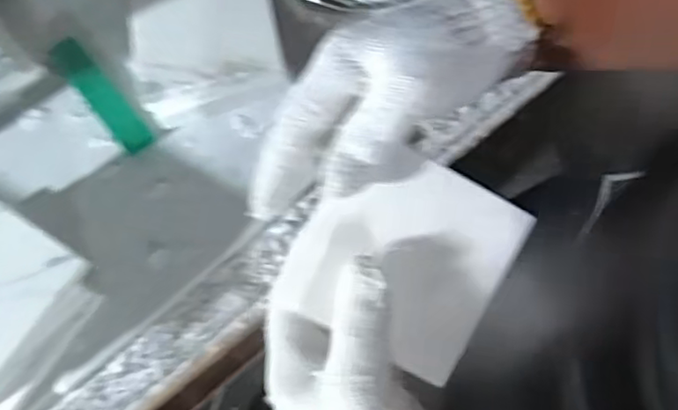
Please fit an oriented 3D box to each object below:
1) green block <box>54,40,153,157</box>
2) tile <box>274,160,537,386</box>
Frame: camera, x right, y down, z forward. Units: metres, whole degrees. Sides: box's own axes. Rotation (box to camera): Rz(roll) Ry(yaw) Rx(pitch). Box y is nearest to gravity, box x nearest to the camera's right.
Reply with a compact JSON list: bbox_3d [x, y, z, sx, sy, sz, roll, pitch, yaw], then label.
[{"bbox_3d":[-0.180,-0.083,0.489,0.021,0.010,0.111,-39,73,-13],"label":"green block"},{"bbox_3d":[0.034,0.026,0.332,0.098,0.004,0.096,31,92,-4],"label":"tile"}]

